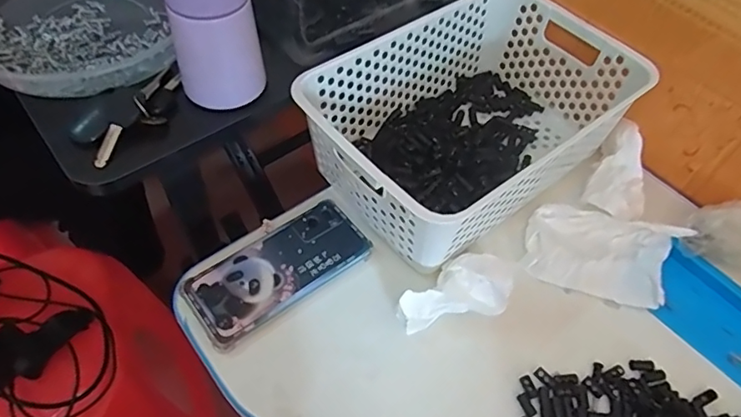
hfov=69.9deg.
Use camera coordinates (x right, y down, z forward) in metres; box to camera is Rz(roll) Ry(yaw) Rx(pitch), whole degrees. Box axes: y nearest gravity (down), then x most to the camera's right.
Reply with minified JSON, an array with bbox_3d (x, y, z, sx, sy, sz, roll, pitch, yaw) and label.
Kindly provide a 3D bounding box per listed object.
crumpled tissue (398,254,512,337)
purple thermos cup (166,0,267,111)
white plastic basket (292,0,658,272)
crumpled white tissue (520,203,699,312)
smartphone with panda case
[{"bbox_3d":[0.072,0.068,0.452,0.103,0.025,0.054,-11,56,-10],"label":"crumpled tissue"},{"bbox_3d":[-0.129,-0.150,0.438,0.068,0.122,0.066,1,55,-2],"label":"purple thermos cup"},{"bbox_3d":[0.103,-0.096,0.524,0.306,0.097,0.200,-34,63,-24],"label":"white plastic basket"},{"bbox_3d":[0.216,0.039,0.497,0.132,0.027,0.085,16,56,9],"label":"crumpled white tissue"},{"bbox_3d":[-0.083,0.052,0.478,0.159,0.008,0.082,-32,62,-22],"label":"smartphone with panda case"}]

